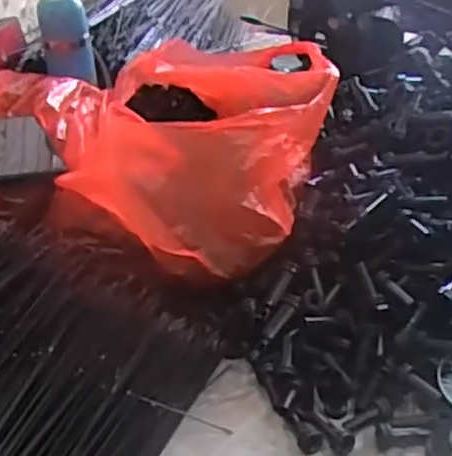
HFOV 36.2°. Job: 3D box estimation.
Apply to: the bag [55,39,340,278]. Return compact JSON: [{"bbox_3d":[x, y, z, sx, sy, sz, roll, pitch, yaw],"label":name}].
[{"bbox_3d":[-0.021,-0.096,0.715,0.252,0.120,0.304,2,33,11],"label":"bag"}]

